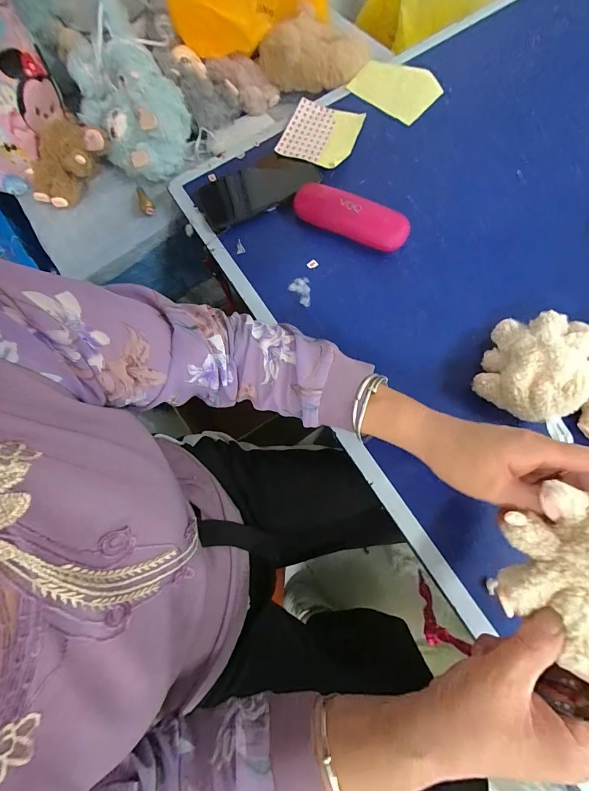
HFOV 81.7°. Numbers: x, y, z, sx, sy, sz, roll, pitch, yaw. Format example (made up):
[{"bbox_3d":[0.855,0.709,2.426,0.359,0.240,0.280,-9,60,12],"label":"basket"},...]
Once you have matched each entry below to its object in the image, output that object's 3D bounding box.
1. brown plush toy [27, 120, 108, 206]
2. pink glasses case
[{"bbox_3d":[-0.343,-0.347,0.512,0.089,0.052,0.126,32,79,13],"label":"brown plush toy"},{"bbox_3d":[0.071,-0.230,0.439,0.154,0.038,0.044,22,77,13],"label":"pink glasses case"}]

